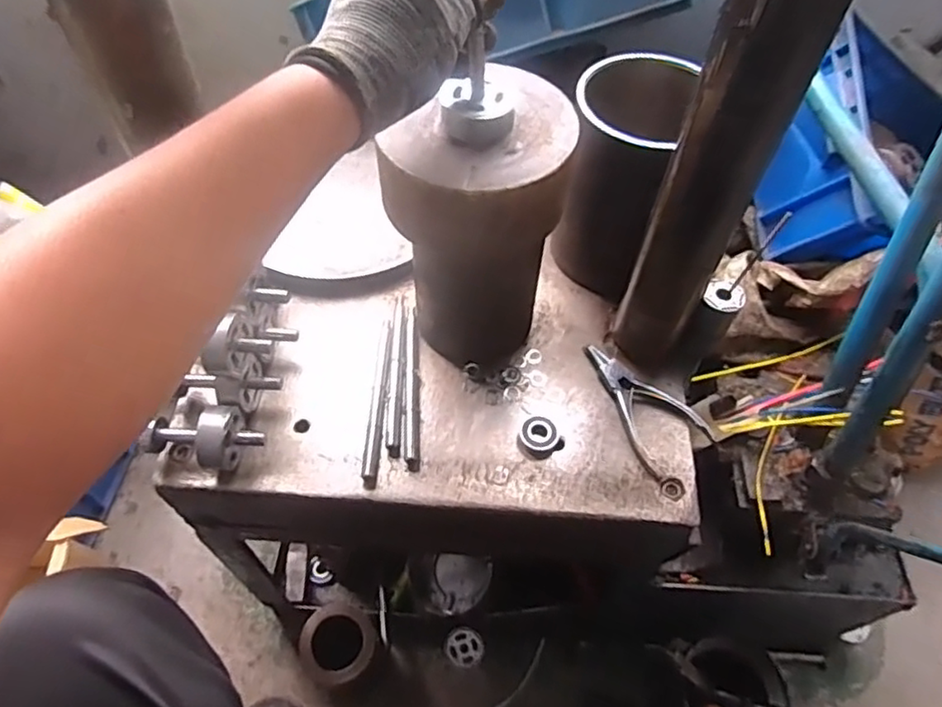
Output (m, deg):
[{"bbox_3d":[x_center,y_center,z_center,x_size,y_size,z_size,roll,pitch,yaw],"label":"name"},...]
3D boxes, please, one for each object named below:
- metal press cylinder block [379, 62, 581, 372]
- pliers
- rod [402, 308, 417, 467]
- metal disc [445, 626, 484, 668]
[{"bbox_3d":[0.003,-0.101,0.546,0.138,0.218,0.131,15,57,8],"label":"metal press cylinder block"},{"bbox_3d":[0.150,0.043,0.577,0.069,0.012,0.130,-29,61,-20],"label":"pliers"},{"bbox_3d":[-0.054,0.028,0.583,0.011,0.013,0.165,-1,56,-2],"label":"rod"},{"bbox_3d":[-0.009,0.402,0.873,0.052,0.006,0.050,-3,71,9],"label":"metal disc"}]

